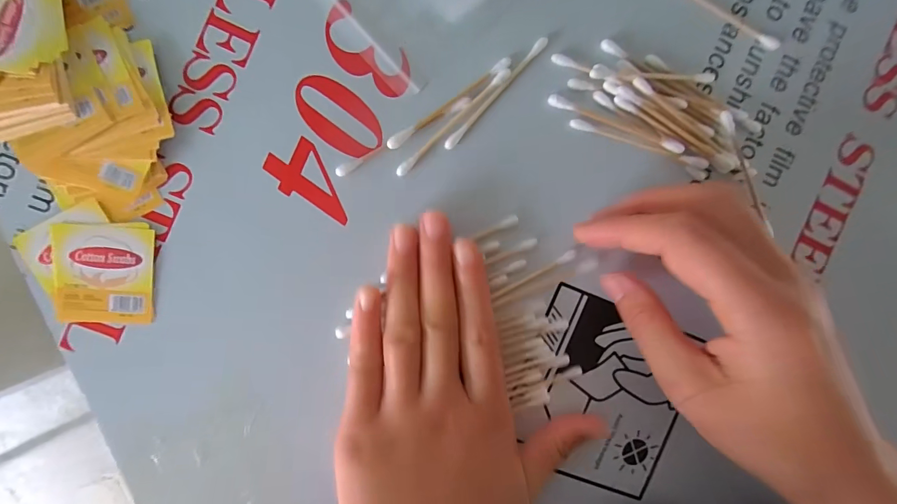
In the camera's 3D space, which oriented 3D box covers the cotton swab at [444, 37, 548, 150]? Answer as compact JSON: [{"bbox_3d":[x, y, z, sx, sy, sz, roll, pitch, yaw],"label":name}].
[{"bbox_3d":[0.023,-0.076,0.193,0.005,0.004,0.071,42,87,-7],"label":"cotton swab"}]

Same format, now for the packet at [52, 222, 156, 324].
[{"bbox_3d":[-0.153,0.010,0.179,0.041,0.004,0.043,2,93,-7],"label":"packet"}]

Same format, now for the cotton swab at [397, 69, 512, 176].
[{"bbox_3d":[0.003,-0.061,0.191,0.071,0.004,0.005,-44,97,-3],"label":"cotton swab"}]

